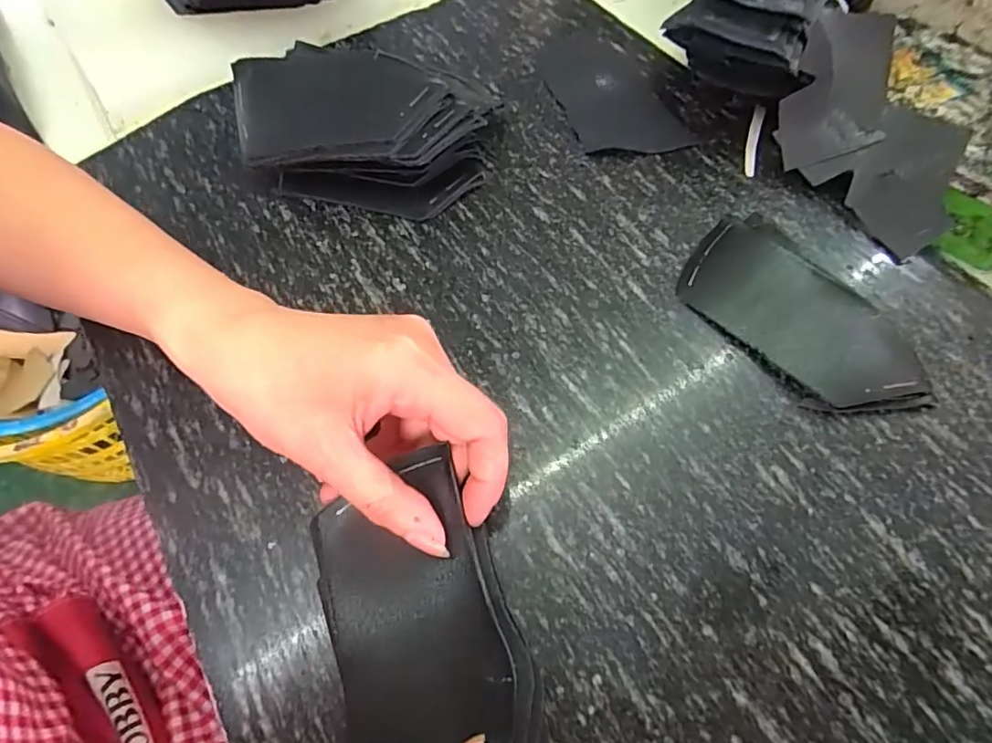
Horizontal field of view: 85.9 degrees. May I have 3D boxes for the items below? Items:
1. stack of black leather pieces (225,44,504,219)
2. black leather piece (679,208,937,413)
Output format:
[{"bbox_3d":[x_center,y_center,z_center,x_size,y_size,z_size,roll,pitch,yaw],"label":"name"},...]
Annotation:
[{"bbox_3d":[-0.082,-0.143,0.314,0.152,0.045,0.084,12,64,8],"label":"stack of black leather pieces"},{"bbox_3d":[0.147,-0.027,0.263,0.064,0.009,0.121,-30,65,-13],"label":"black leather piece"}]

